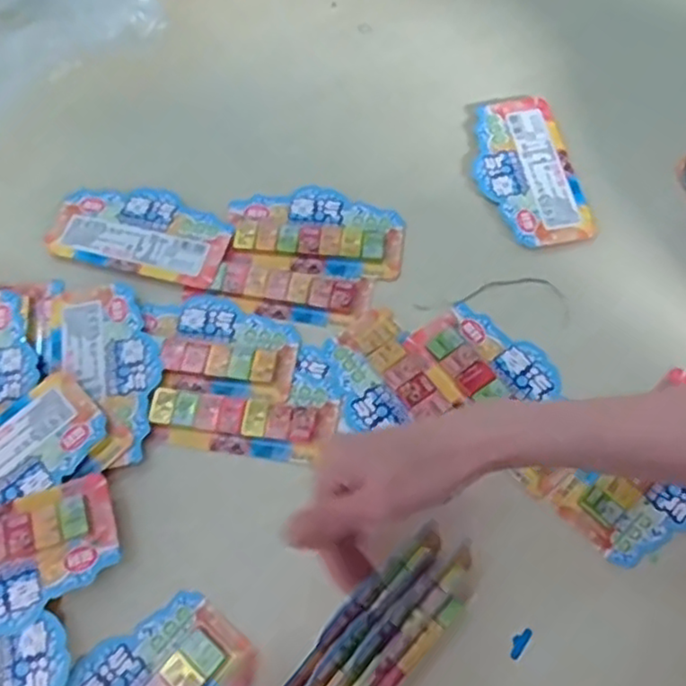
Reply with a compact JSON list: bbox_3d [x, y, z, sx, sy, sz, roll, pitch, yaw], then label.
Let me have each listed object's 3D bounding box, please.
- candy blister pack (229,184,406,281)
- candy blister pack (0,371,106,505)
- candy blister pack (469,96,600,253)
[{"bbox_3d":[-0.021,-0.096,0.551,0.142,0.010,0.077,6,66,4],"label":"candy blister pack"},{"bbox_3d":[-0.231,0.086,0.461,0.143,0.013,0.066,-41,71,-16],"label":"candy blister pack"},{"bbox_3d":[0.150,-0.143,0.563,0.075,0.011,0.146,-10,66,-3],"label":"candy blister pack"}]

